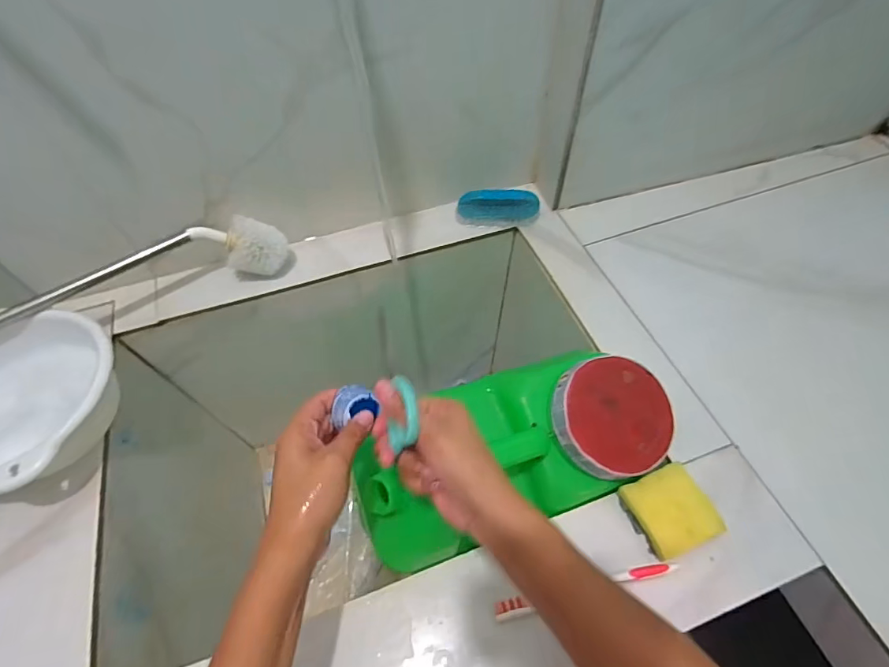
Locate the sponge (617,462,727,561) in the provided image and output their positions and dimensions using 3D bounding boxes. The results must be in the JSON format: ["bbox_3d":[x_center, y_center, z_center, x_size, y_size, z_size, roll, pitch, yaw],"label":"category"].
[{"bbox_3d":[0.227,0.177,0.471,0.076,0.025,0.072,-19,57,-11],"label":"sponge"}]

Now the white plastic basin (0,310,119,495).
[{"bbox_3d":[-0.459,0.077,0.511,0.192,0.083,0.186,-1,56,1],"label":"white plastic basin"}]

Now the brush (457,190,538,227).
[{"bbox_3d":[0.082,-0.191,0.711,0.121,0.036,0.046,0,56,2],"label":"brush"}]

